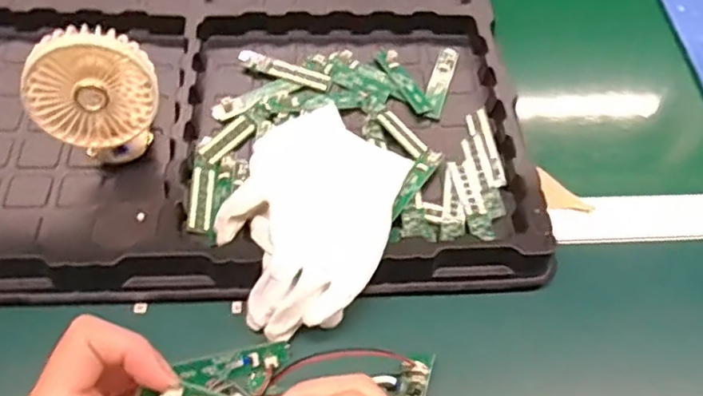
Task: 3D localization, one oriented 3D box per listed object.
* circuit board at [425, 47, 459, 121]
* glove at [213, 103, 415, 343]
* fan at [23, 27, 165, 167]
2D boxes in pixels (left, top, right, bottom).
[{"bbox_3d":[0.081,-0.106,0.573,0.018,0.004,0.088,15,56,6],"label":"circuit board"},{"bbox_3d":[-0.031,0.011,0.468,0.118,0.037,0.176,16,56,7],"label":"glove"},{"bbox_3d":[-0.187,-0.069,0.469,0.086,0.114,0.035,-25,61,-19],"label":"fan"}]

